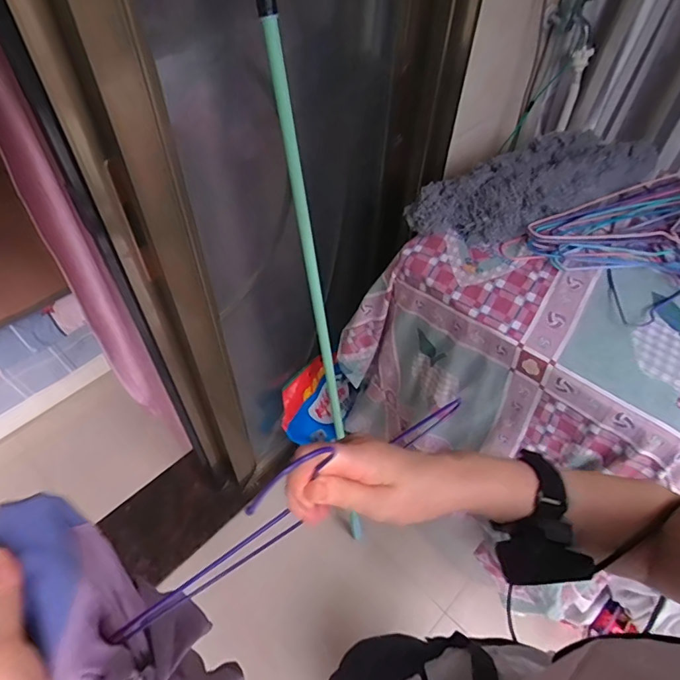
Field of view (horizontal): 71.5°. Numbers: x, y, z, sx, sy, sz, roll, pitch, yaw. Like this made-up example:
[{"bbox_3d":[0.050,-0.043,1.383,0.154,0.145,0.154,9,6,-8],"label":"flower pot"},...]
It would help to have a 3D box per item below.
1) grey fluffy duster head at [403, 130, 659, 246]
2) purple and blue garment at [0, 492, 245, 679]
[{"bbox_3d":[0.326,-0.266,0.813,0.444,0.069,0.164,-18,53,1],"label":"grey fluffy duster head"},{"bbox_3d":[-0.162,0.296,0.437,0.072,0.492,0.127,-25,50,-23],"label":"purple and blue garment"}]

